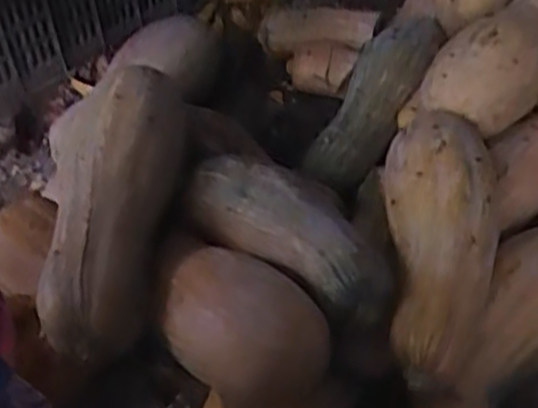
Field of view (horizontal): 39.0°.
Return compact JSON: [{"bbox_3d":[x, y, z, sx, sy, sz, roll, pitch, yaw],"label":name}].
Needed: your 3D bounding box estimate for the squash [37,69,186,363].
[{"bbox_3d":[-0.175,-0.007,0.903,0.124,0.115,0.391,6,61,6],"label":"squash"}]

